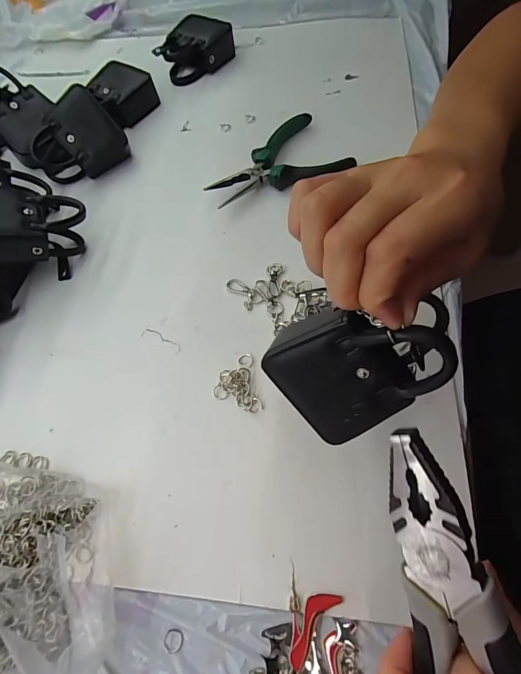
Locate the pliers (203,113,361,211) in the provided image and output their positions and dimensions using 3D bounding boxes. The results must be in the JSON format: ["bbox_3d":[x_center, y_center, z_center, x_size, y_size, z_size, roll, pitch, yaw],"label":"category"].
[{"bbox_3d":[0.017,-0.183,0.383,0.148,0.027,0.088,-33,67,-9],"label":"pliers"}]

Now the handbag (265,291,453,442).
[{"bbox_3d":[0.055,0.013,0.201,0.074,0.095,0.044,45,33,-10],"label":"handbag"}]

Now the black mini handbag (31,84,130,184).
[{"bbox_3d":[-0.207,-0.218,0.403,0.075,0.038,0.098,41,91,-17],"label":"black mini handbag"}]

